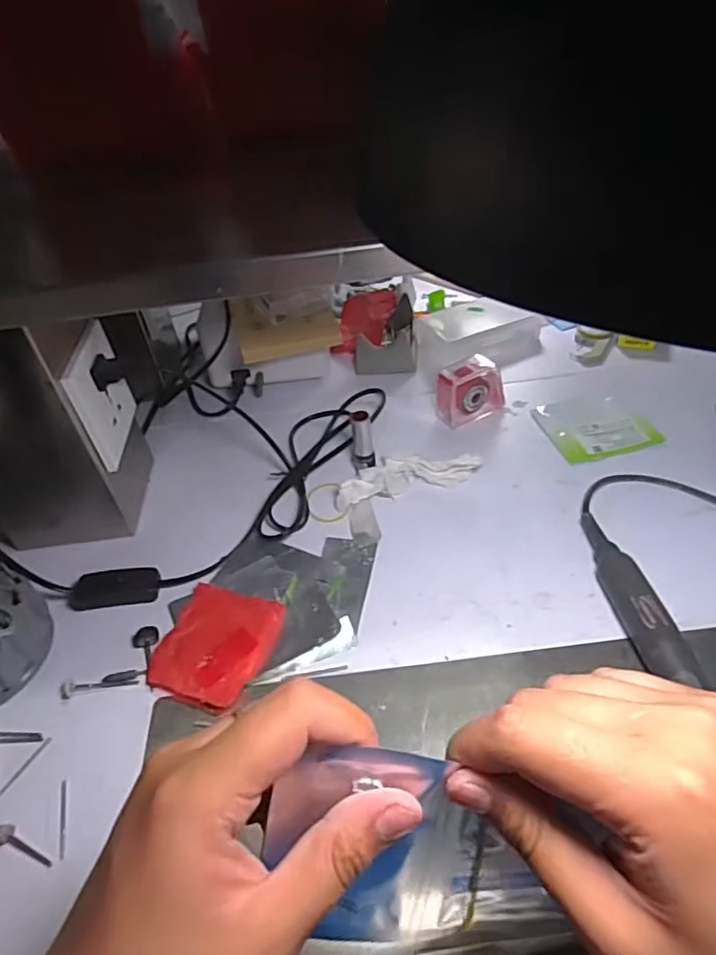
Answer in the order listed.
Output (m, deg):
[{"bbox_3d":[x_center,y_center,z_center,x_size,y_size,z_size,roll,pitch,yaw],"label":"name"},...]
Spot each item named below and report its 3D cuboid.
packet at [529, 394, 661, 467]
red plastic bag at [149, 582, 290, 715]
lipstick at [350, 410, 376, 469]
[{"bbox_3d":[0.214,-0.048,0.554,0.088,0.007,0.075,-15,44,-8],"label":"packet"},{"bbox_3d":[-0.098,0.115,0.420,0.076,0.006,0.082,15,47,22],"label":"red plastic bag"},{"bbox_3d":[0.004,-0.030,0.524,0.018,0.056,0.017,-5,43,2],"label":"lipstick"}]

